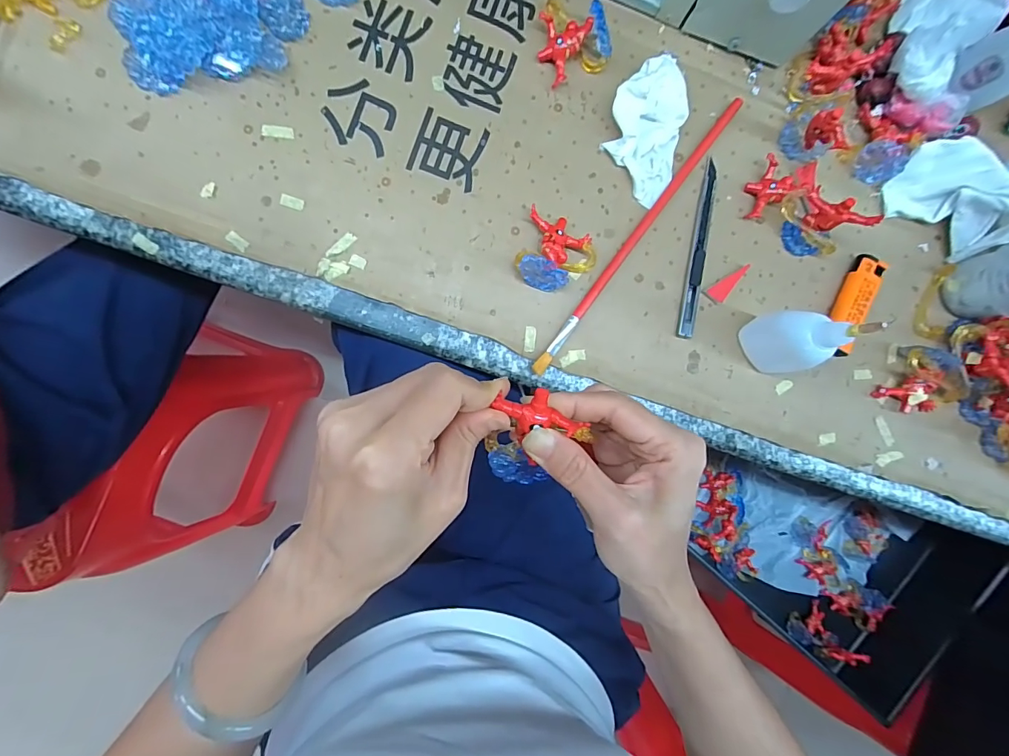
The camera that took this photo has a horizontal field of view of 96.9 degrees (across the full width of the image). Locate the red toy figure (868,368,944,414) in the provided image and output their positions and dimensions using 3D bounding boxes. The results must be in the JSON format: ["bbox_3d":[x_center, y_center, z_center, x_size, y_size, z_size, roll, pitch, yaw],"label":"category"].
[{"bbox_3d":[0.317,0.010,0.348,0.046,0.020,0.034,-3,90,-6],"label":"red toy figure"}]

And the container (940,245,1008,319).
[{"bbox_3d":[0.384,-0.073,0.343,0.060,0.042,0.052,-1,90,-6],"label":"container"}]

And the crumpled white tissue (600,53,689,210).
[{"bbox_3d":[0.106,-0.186,0.332,0.055,0.019,0.101,9,89,-6],"label":"crumpled white tissue"}]

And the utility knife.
[{"bbox_3d":[0.150,-0.099,0.341,0.014,0.010,0.139,10,89,-6],"label":"utility knife"}]

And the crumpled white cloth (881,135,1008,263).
[{"bbox_3d":[0.360,-0.142,0.343,0.100,0.035,0.076,35,87,-5],"label":"crumpled white cloth"}]

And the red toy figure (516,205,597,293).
[{"bbox_3d":[0.038,-0.090,0.323,0.054,0.023,0.053,0,90,-6],"label":"red toy figure"}]

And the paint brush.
[{"bbox_3d":[0.102,-0.109,0.336,0.010,0.010,0.260,37,87,-5],"label":"paint brush"}]

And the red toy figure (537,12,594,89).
[{"bbox_3d":[0.042,-0.237,0.325,0.035,0.017,0.043,6,89,-6],"label":"red toy figure"}]

